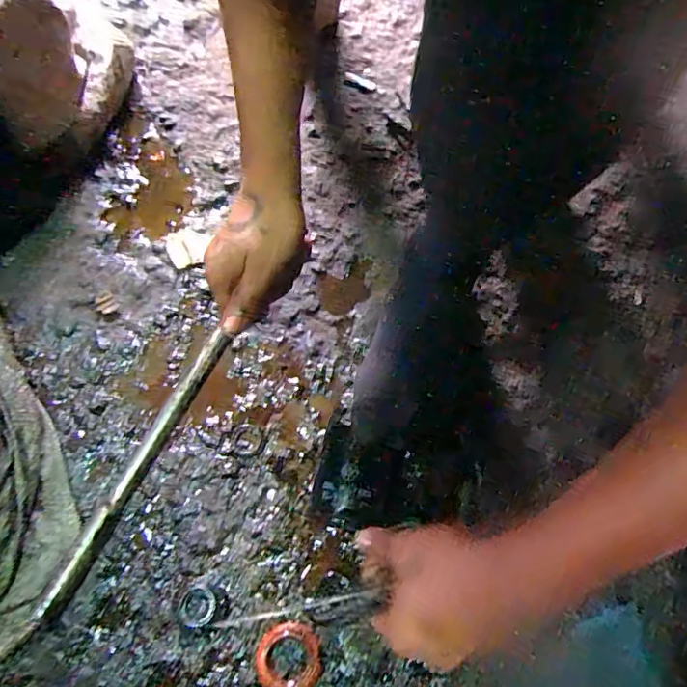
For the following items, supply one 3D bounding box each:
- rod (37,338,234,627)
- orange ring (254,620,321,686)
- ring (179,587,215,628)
[{"bbox_3d":[-0.135,0.078,0.366,0.013,0.010,0.206,24,66,6],"label":"rod"},{"bbox_3d":[-0.046,0.263,0.452,0.053,0.004,0.057,1,72,-2],"label":"orange ring"},{"bbox_3d":[-0.125,0.225,0.464,0.030,0.004,0.030,1,72,-2],"label":"ring"}]

